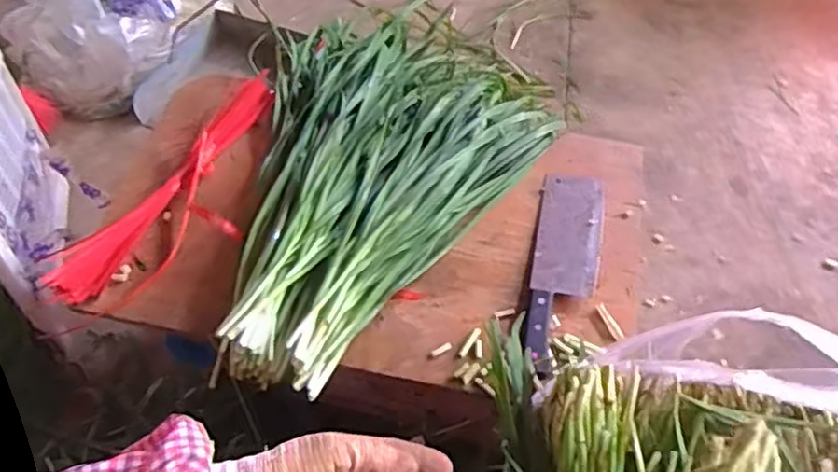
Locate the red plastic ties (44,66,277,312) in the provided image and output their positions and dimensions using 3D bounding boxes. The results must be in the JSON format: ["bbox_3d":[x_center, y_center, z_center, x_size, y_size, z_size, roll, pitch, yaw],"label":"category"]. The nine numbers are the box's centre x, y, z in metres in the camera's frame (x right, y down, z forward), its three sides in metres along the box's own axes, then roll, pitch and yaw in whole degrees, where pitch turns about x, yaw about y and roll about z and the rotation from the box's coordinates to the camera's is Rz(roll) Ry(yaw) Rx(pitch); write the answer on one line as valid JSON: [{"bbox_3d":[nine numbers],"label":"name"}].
[{"bbox_3d":[-0.255,-0.052,0.803,0.145,0.033,0.368,25,60,16],"label":"red plastic ties"}]

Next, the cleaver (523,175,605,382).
[{"bbox_3d":[0.164,0.034,0.749,0.074,0.026,0.266,10,57,7],"label":"cleaver"}]

